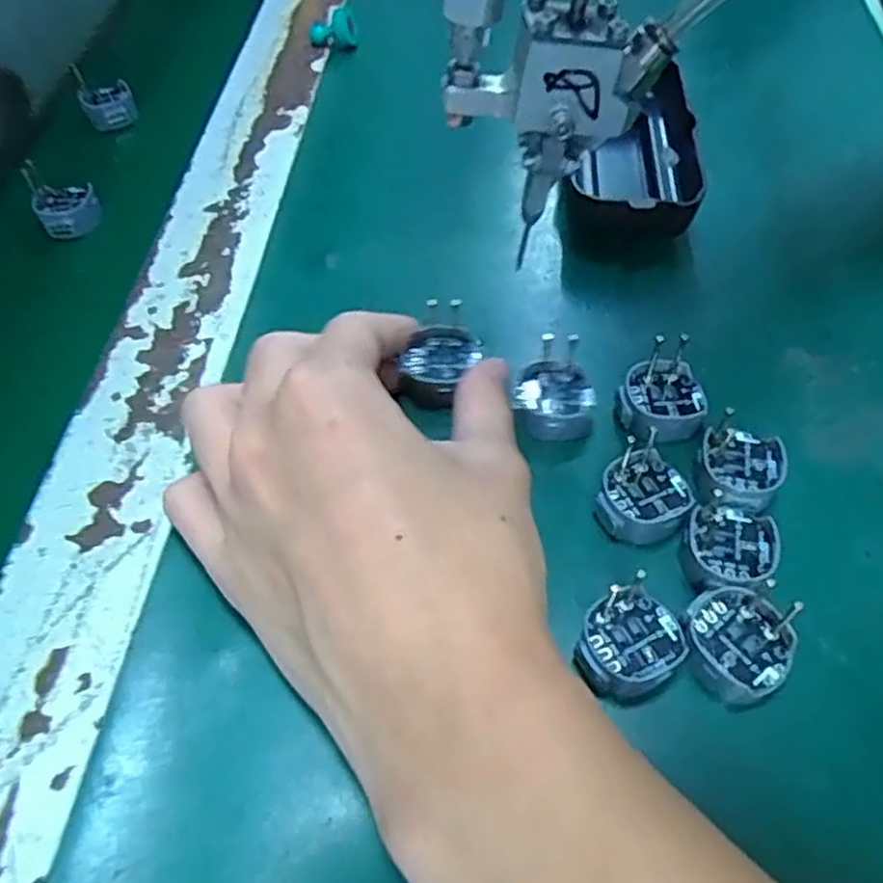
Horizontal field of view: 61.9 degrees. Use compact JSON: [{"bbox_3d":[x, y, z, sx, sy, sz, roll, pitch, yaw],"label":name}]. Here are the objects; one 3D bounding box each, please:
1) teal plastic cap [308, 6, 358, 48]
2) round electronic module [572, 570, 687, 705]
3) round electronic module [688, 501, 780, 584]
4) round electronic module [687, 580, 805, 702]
[{"bbox_3d":[-0.058,-0.220,0.396,0.026,0.017,0.014,-9,55,-5],"label":"teal plastic cap"},{"bbox_3d":[0.052,0.055,0.203,0.030,0.009,0.025,-39,62,-23],"label":"round electronic module"},{"bbox_3d":[0.084,0.031,0.216,0.024,0.010,0.026,-1,55,1],"label":"round electronic module"},{"bbox_3d":[0.081,0.055,0.200,0.027,0.012,0.030,4,55,5],"label":"round electronic module"}]

